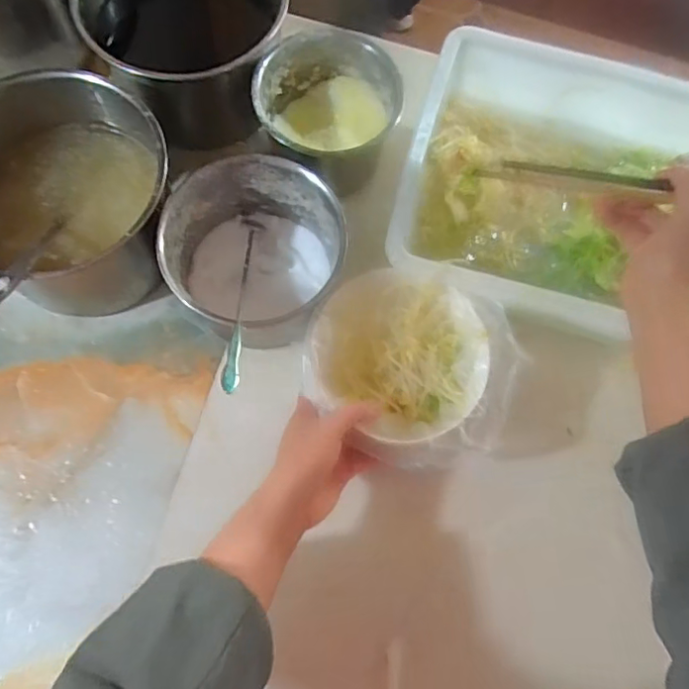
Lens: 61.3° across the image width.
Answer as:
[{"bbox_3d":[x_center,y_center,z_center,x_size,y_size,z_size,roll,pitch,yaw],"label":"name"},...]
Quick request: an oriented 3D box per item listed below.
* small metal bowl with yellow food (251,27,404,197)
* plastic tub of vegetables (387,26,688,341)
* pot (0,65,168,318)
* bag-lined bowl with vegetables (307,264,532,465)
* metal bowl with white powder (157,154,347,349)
[{"bbox_3d":[-0.015,-0.238,0.602,0.136,0.099,0.121,15,73,3],"label":"small metal bowl with yellow food"},{"bbox_3d":[0.239,-0.137,0.559,0.356,0.100,0.273,16,73,3],"label":"plastic tub of vegetables"},{"bbox_3d":[-0.256,-0.132,0.549,0.196,0.123,0.190,0,73,-1],"label":"pot"},{"bbox_3d":[0.053,0.018,0.510,0.180,0.057,0.158,21,72,4],"label":"bag-lined bowl with vegetables"},{"bbox_3d":[-0.084,-0.082,0.547,0.151,0.101,0.148,0,73,-1],"label":"metal bowl with white powder"}]

